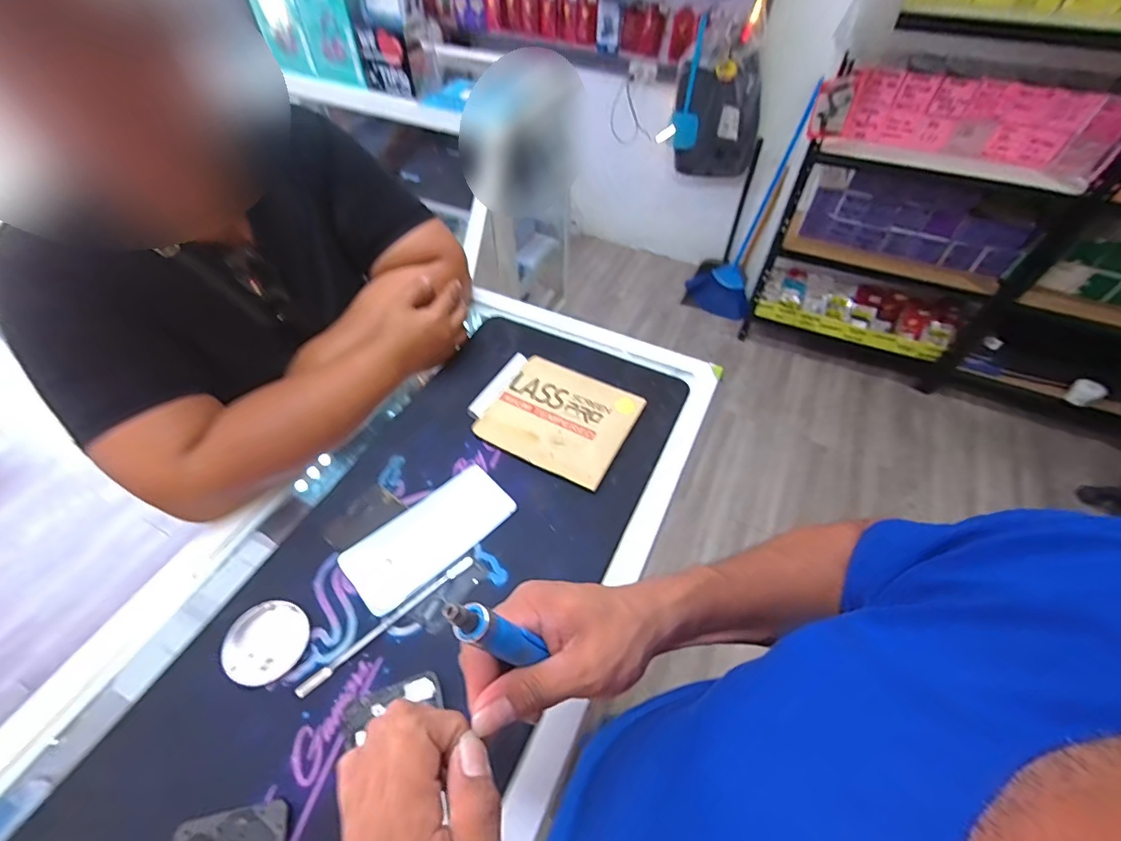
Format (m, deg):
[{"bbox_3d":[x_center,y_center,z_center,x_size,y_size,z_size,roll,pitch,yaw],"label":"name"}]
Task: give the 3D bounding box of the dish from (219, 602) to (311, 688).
[{"bbox_3d":[-0.254,0.188,0.407,0.067,0.008,0.064,1,53,-1],"label":"dish"}]

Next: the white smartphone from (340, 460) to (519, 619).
[{"bbox_3d":[-0.128,0.110,0.469,0.160,0.007,0.075,-36,61,-25],"label":"white smartphone"}]

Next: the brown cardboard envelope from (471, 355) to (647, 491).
[{"bbox_3d":[0.001,-0.007,0.551,0.156,0.009,0.138,25,56,17],"label":"brown cardboard envelope"}]

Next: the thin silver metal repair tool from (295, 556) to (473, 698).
[{"bbox_3d":[-0.150,0.177,0.419,0.169,0.006,0.010,-34,61,-24],"label":"thin silver metal repair tool"}]

